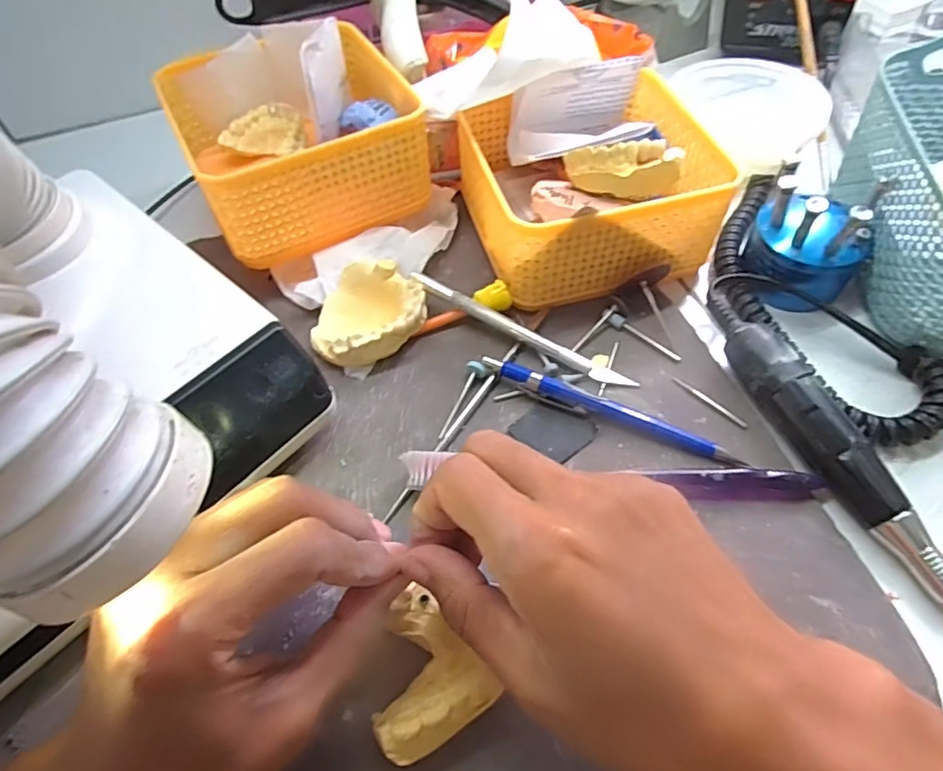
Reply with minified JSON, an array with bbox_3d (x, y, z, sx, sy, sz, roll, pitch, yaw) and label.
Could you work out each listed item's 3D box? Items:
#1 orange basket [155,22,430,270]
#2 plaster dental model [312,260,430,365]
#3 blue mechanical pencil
[{"bbox_3d":[-0.107,-0.152,0.351,0.132,0.066,0.125,-25,58,-13],"label":"orange basket"},{"bbox_3d":[-0.058,-0.040,0.319,0.058,0.022,0.061,-1,56,2],"label":"plaster dental model"},{"bbox_3d":[0.068,0.011,0.288,0.129,0.012,0.011,18,58,15],"label":"blue mechanical pencil"}]

